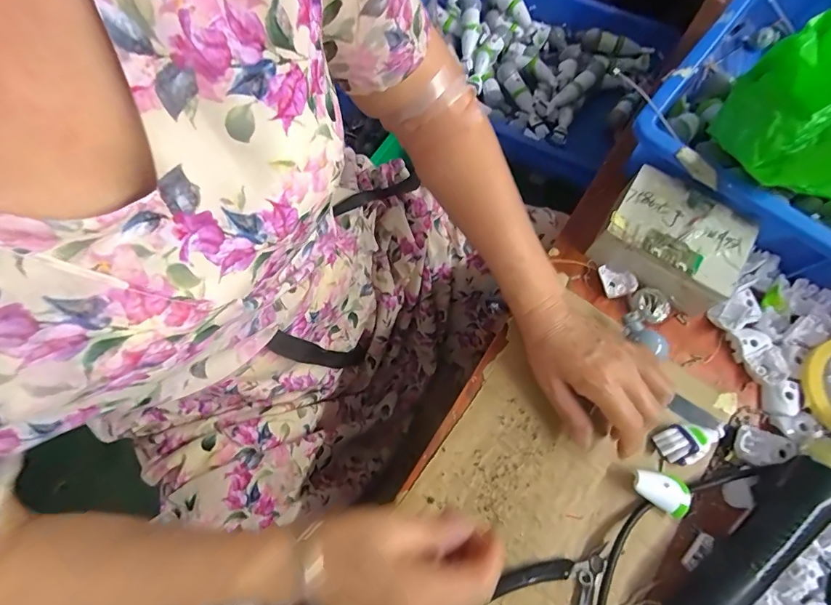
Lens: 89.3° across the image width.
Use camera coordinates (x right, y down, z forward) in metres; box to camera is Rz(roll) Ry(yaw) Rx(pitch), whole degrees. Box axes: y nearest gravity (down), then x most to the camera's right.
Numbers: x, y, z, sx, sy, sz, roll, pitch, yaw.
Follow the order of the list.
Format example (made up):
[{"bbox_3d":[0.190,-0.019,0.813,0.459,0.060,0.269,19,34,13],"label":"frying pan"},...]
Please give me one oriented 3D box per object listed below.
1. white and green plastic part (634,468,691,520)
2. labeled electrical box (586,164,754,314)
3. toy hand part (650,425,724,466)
[{"bbox_3d":[0.201,0.153,0.346,0.049,0.021,0.030,27,69,10],"label":"white and green plastic part"},{"bbox_3d":[0.248,-0.058,0.415,0.120,0.059,0.092,34,71,13],"label":"labeled electrical box"},{"bbox_3d":[0.237,0.120,0.359,0.059,0.017,0.030,-8,68,-4],"label":"toy hand part"}]

